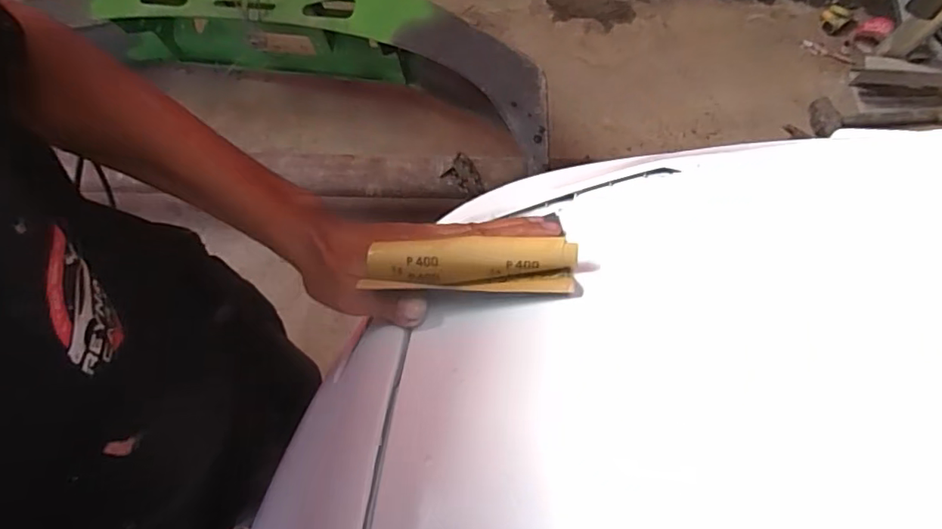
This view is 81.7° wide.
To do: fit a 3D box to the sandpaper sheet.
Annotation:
[{"bbox_3d":[-0.002,0.005,0.375,0.143,0.027,0.036,0,70,13],"label":"sandpaper sheet"}]

